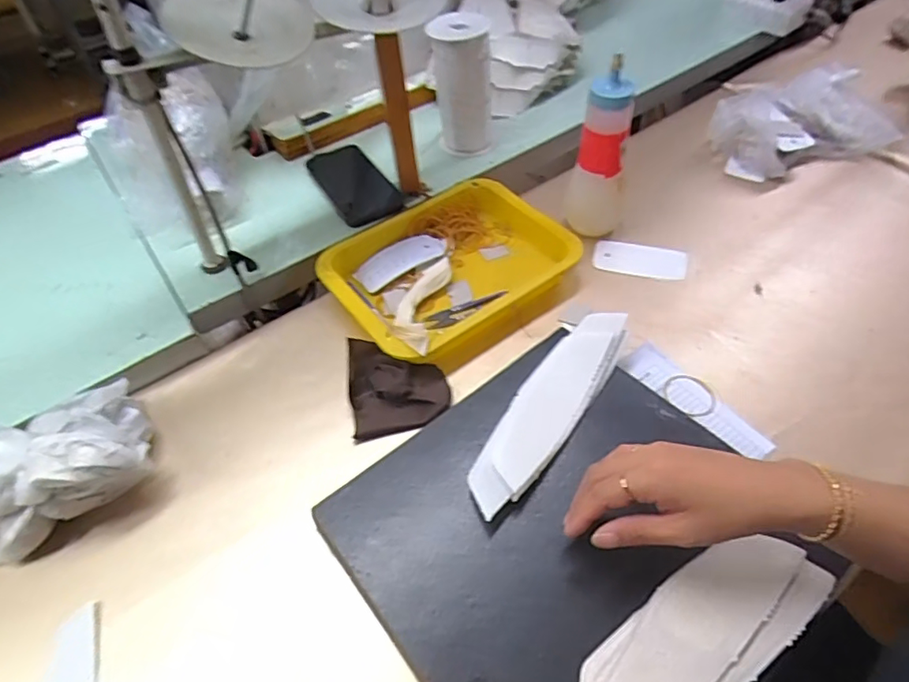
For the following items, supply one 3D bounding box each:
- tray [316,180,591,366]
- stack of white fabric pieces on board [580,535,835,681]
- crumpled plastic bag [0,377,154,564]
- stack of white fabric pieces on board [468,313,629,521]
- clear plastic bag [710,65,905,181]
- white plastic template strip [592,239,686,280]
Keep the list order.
[{"bbox_3d":[-0.005,-0.084,0.642,0.257,0.042,0.211,-35,57,-23],"label":"tray"},{"bbox_3d":[0.169,0.201,0.385,0.199,0.015,0.073,-32,58,-19],"label":"stack of white fabric pieces on board"},{"bbox_3d":[-0.353,0.102,0.486,0.157,0.089,0.121,-26,54,-17],"label":"crumpled plastic bag"},{"bbox_3d":[0.083,0.055,0.500,0.056,0.029,0.223,29,58,24],"label":"stack of white fabric pieces on board"},{"bbox_3d":[0.465,-0.308,0.776,0.228,0.052,0.160,-13,51,-7],"label":"clear plastic bag"},{"bbox_3d":[0.216,-0.095,0.660,0.104,0.007,0.051,13,53,13],"label":"white plastic template strip"}]

